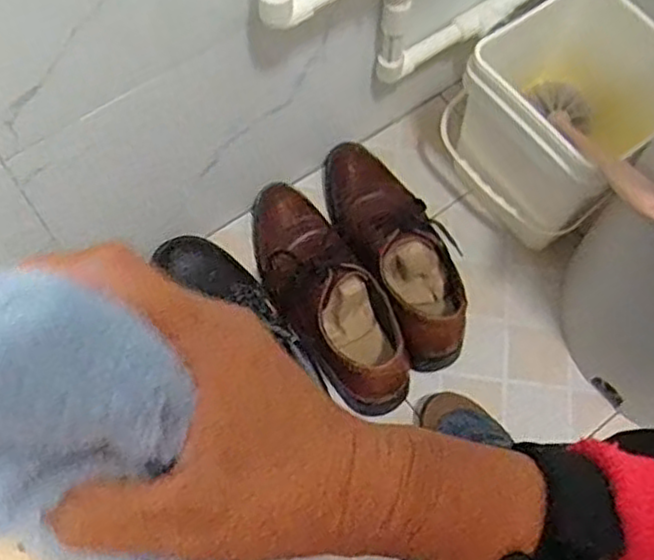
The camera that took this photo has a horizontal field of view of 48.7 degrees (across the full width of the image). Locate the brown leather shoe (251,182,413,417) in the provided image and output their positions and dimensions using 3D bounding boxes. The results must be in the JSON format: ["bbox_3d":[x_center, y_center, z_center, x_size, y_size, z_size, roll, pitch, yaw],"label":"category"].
[{"bbox_3d":[-0.006,0.002,0.760,0.095,0.087,0.285,-26,67,-12],"label":"brown leather shoe"}]

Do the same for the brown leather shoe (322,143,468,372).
[{"bbox_3d":[0.076,-0.047,0.785,0.103,0.114,0.284,-17,66,-9],"label":"brown leather shoe"}]

